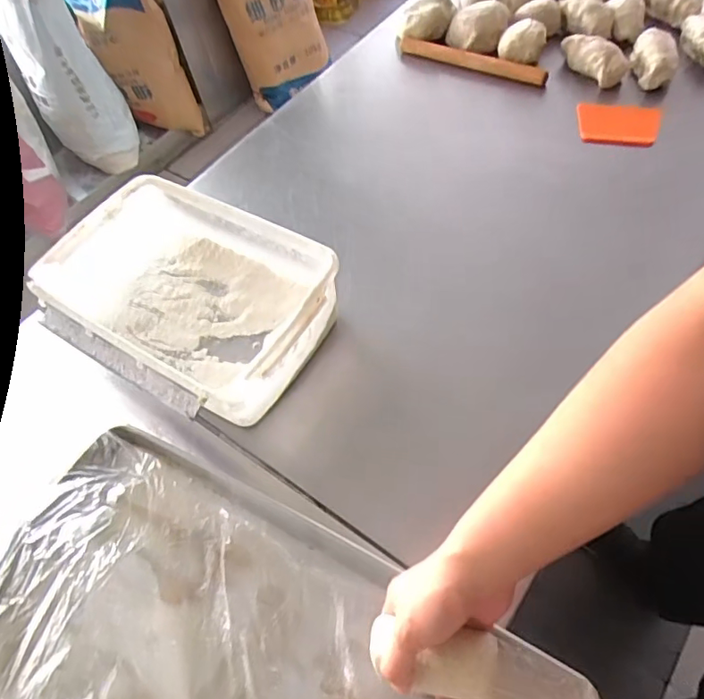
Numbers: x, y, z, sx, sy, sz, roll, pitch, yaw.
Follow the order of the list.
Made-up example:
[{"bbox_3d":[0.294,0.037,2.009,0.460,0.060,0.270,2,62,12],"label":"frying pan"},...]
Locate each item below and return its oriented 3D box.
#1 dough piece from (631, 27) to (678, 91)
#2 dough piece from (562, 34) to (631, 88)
[{"bbox_3d":[0.527,-0.508,0.950,0.065,0.056,0.121,-3,57,6],"label":"dough piece"},{"bbox_3d":[0.430,-0.519,0.971,0.052,0.055,0.135,-29,58,-11],"label":"dough piece"}]

